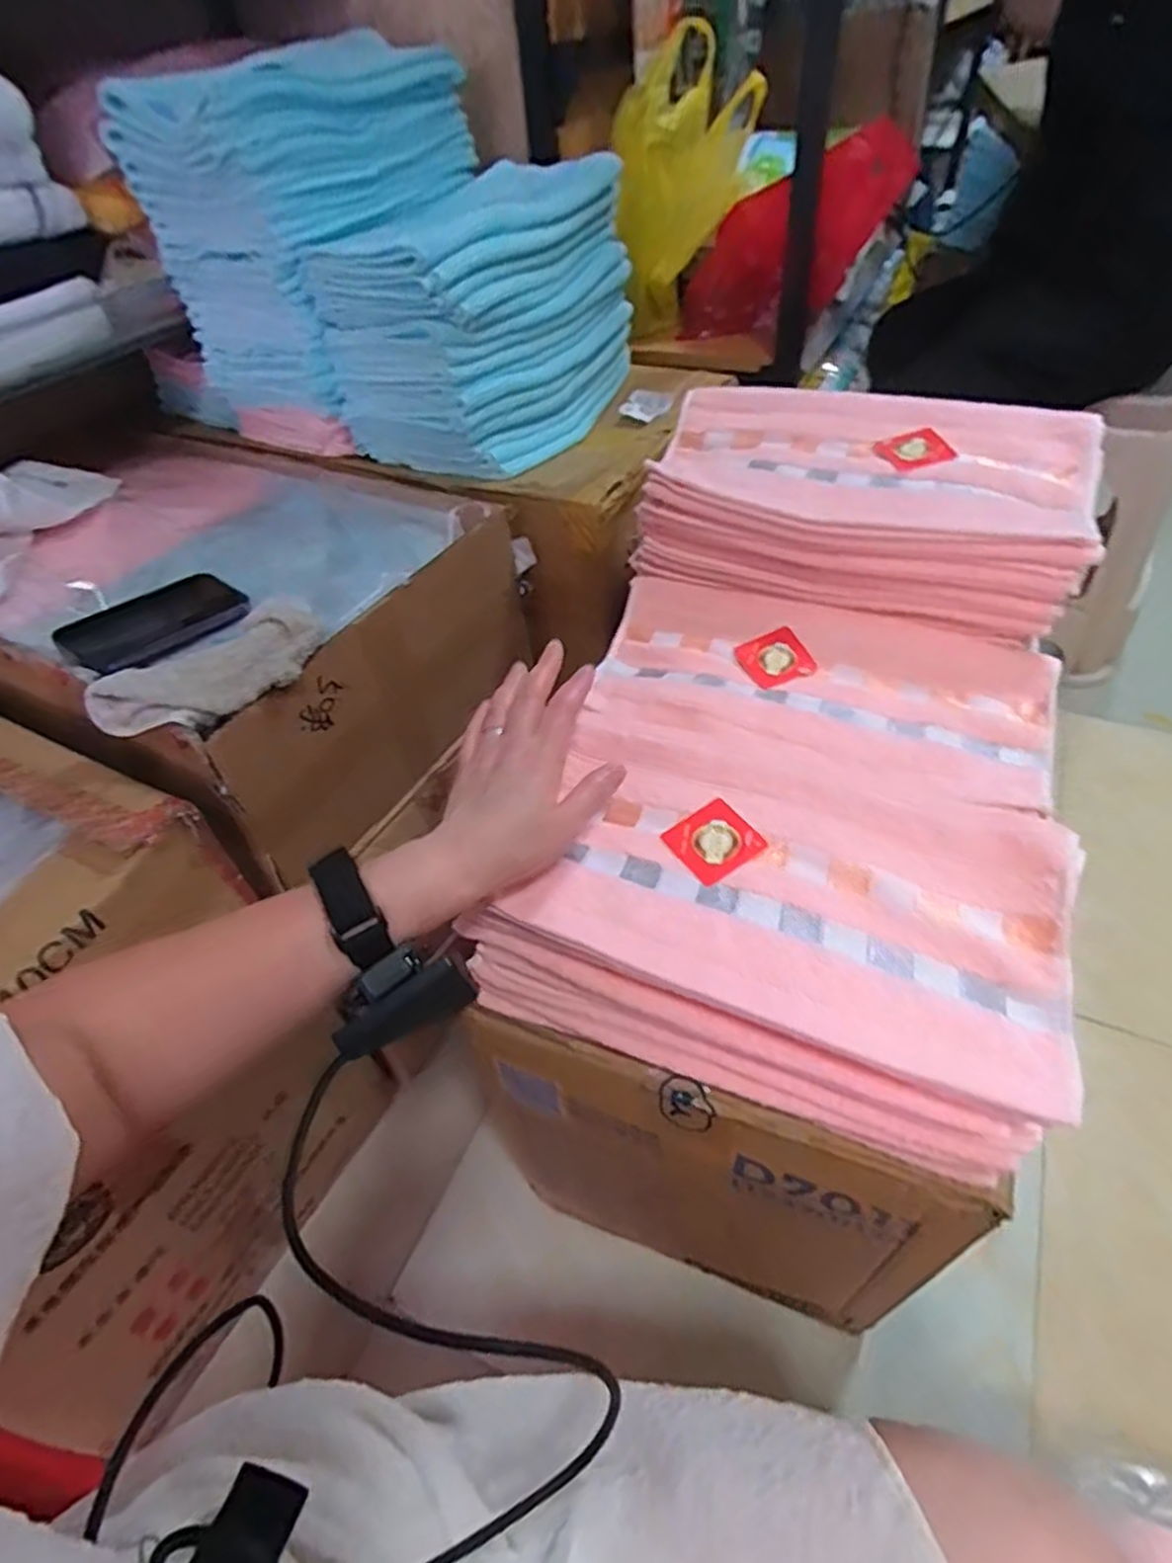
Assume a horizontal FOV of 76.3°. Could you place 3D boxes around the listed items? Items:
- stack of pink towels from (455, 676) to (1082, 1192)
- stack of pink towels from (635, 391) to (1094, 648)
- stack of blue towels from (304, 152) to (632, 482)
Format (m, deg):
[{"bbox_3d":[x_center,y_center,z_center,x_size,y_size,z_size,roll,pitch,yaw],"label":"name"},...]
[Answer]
[{"bbox_3d":[0.121,0.073,0.492,0.323,0.112,0.227,14,50,19],"label":"stack of pink towels"},{"bbox_3d":[0.230,-0.237,0.642,0.342,0.110,0.177,13,50,18],"label":"stack of pink towels"},{"bbox_3d":[-0.113,-0.516,0.840,0.187,0.226,0.330,21,52,24],"label":"stack of blue towels"}]

